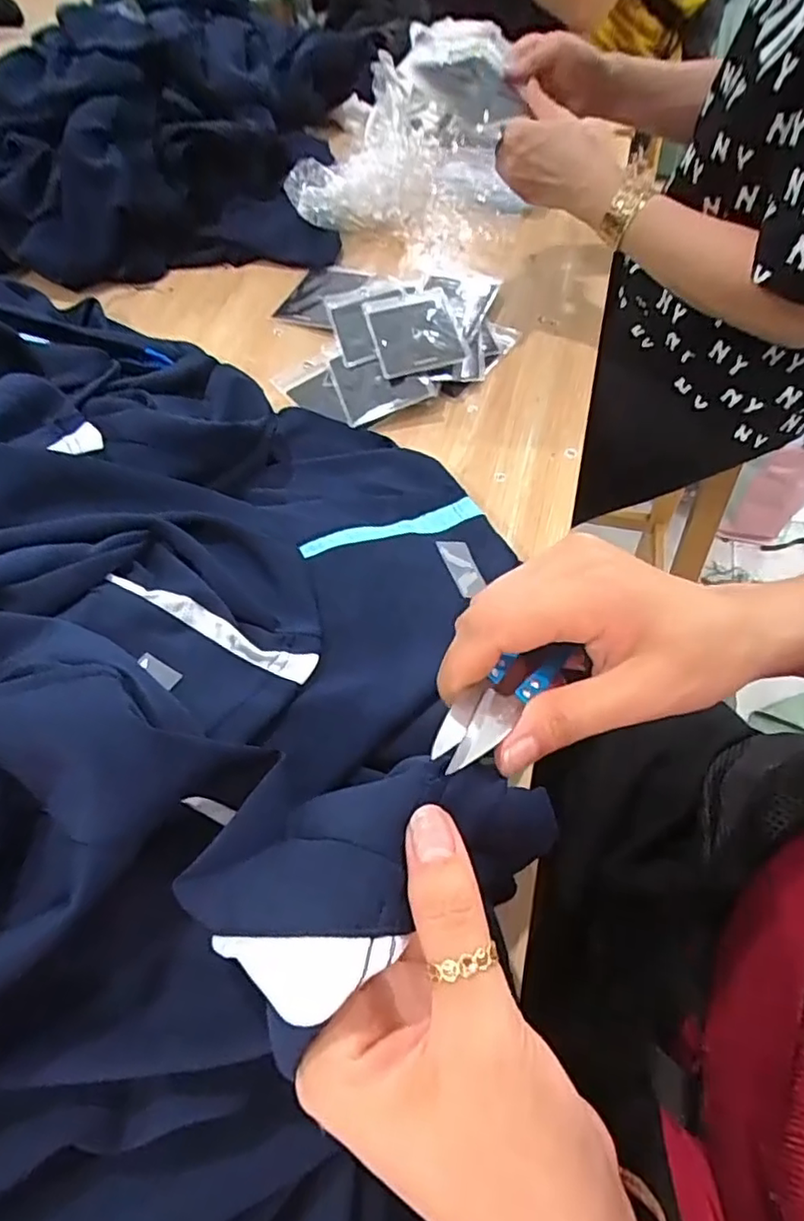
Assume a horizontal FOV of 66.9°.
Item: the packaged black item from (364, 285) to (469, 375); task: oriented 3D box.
[{"bbox_3d":[0.012,-0.302,0.645,0.092,0.016,0.134,-13,60,-3],"label":"packaged black item"}]

